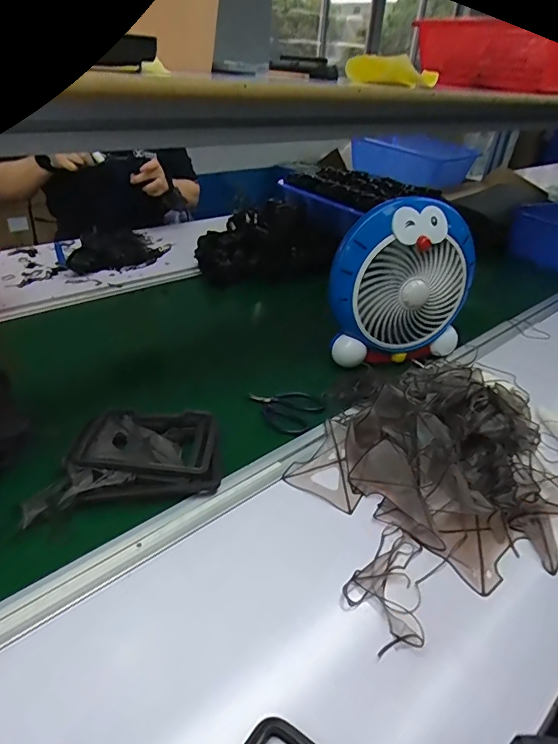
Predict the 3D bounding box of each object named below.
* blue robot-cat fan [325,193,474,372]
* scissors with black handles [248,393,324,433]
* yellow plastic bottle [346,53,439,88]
[{"bbox_3d":[0.183,-0.132,0.717,0.220,0.234,0.090,-5,35,-15],"label":"blue robot-cat fan"},{"bbox_3d":[0.004,0.049,0.652,0.104,0.015,0.080,21,37,22],"label":"scissors with black handles"},{"bbox_3d":[0.159,-0.436,0.676,0.149,0.035,0.027,25,39,28],"label":"yellow plastic bottle"}]

